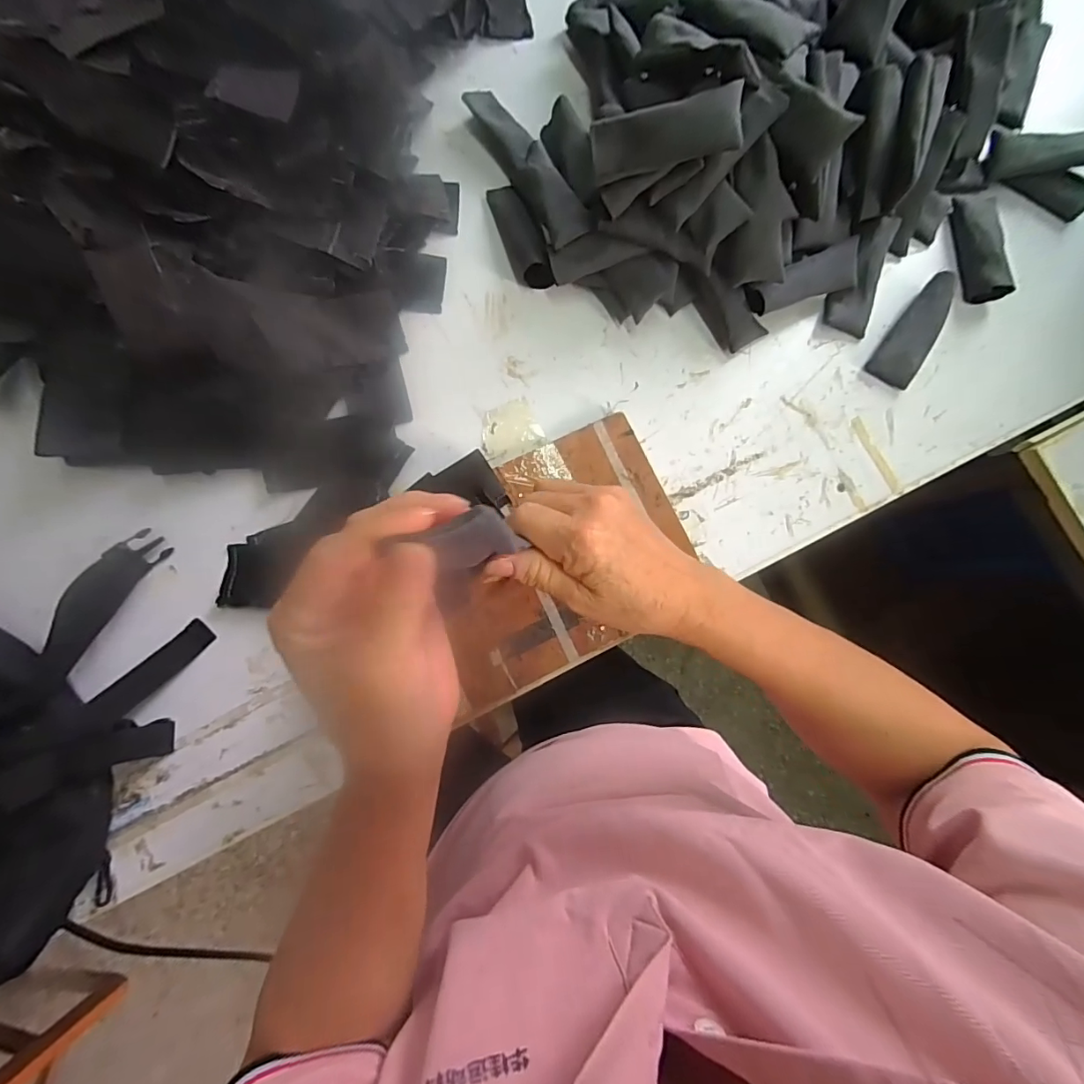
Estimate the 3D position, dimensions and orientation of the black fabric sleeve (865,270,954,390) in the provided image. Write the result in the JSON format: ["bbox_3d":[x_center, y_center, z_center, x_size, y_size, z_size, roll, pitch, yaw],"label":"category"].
[{"bbox_3d":[0.340,-0.192,0.446,0.040,0.025,0.102,32,84,1],"label":"black fabric sleeve"}]

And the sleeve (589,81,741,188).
[{"bbox_3d":[0.088,-0.290,0.351,0.101,0.007,0.036,-3,126,16],"label":"sleeve"}]

